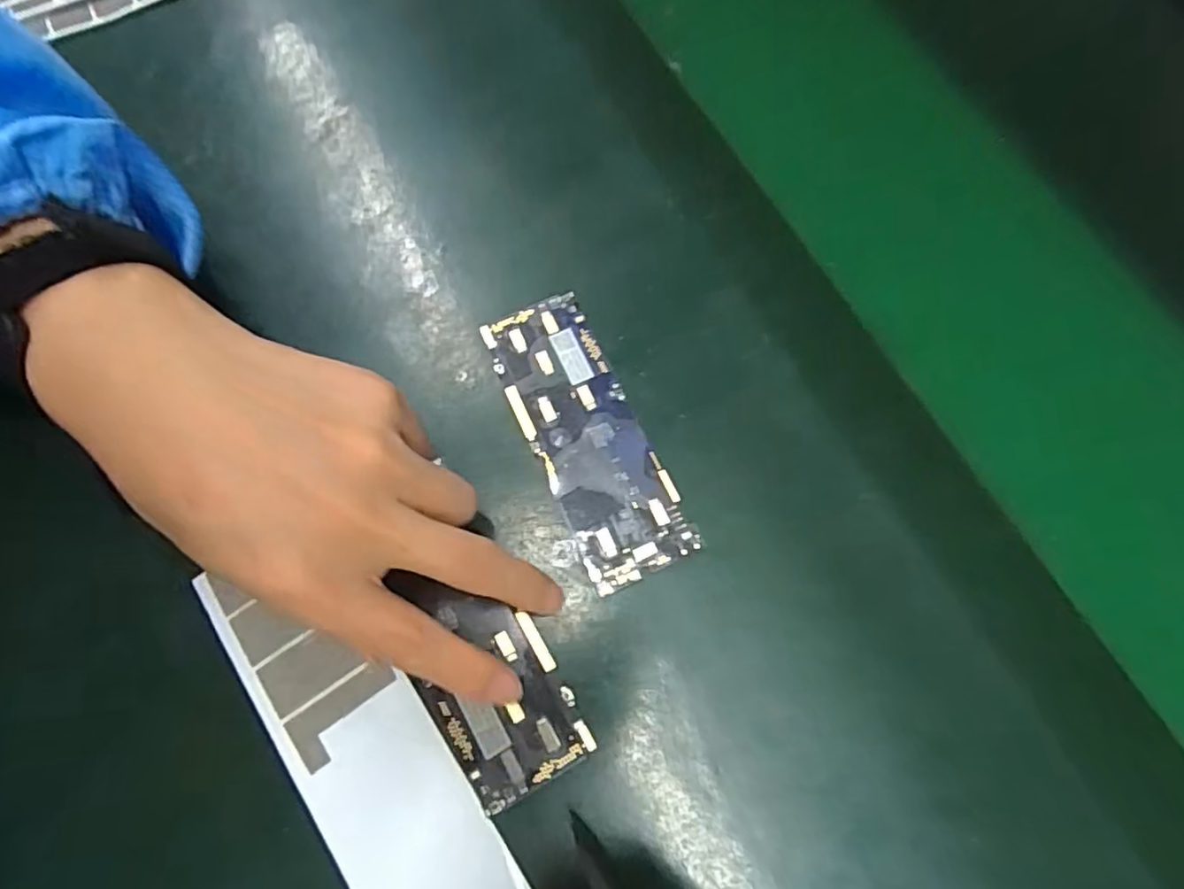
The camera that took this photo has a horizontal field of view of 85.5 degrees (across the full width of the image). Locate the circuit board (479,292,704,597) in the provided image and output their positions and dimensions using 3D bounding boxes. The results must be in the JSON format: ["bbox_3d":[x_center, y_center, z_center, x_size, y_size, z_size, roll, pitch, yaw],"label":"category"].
[{"bbox_3d":[-0.003,-0.005,0.261,0.043,0.004,0.122,-23,73,-10],"label":"circuit board"}]

